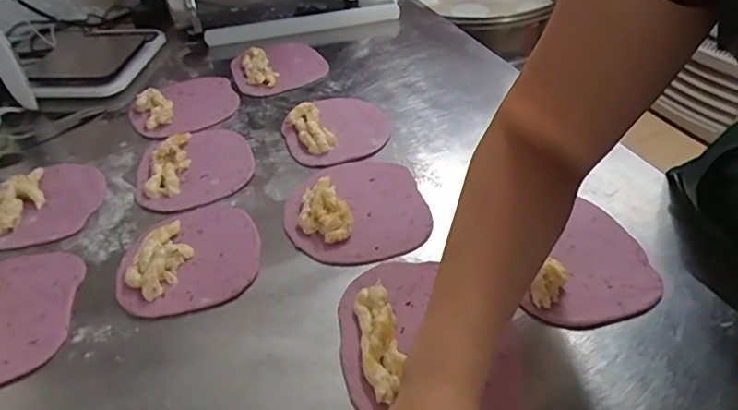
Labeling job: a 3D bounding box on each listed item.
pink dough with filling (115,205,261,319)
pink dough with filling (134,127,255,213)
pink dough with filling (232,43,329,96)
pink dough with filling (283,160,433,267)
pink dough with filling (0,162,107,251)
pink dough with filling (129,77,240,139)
[{"bbox_3d":[-0.174,0.041,0.499,0.127,0.026,0.132,-9,43,-5],"label":"pink dough with filling"},{"bbox_3d":[-0.207,-0.051,0.604,0.133,0.022,0.136,-22,45,-18],"label":"pink dough with filling"},{"bbox_3d":[-0.139,-0.216,0.776,0.131,0.024,0.136,-17,44,-14],"label":"pink dough with filling"},{"bbox_3d":[-0.015,-0.004,0.533,0.140,0.024,0.149,-2,42,2],"label":"pink dough with filling"},{"bbox_3d":[-0.358,-0.007,0.567,0.098,0.029,0.128,11,45,16],"label":"pink dough with filling"},{"bbox_3d":[-0.248,-0.142,0.705,0.121,0.025,0.141,31,53,32],"label":"pink dough with filling"}]

